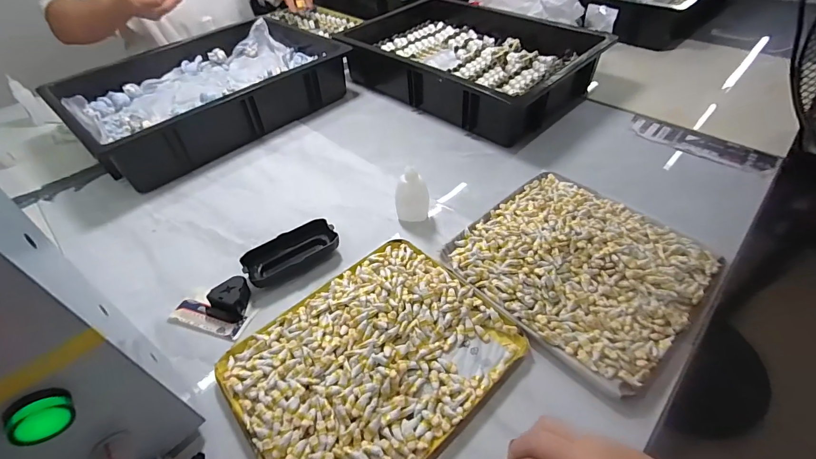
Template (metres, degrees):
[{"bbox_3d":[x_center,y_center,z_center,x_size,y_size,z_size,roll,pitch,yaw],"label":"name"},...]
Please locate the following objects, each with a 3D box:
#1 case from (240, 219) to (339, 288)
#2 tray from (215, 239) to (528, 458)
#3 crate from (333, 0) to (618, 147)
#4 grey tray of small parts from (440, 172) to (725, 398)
[{"bbox_3d":[-0.143,0.026,0.464,0.111,0.024,0.042,-25,50,-20],"label":"case"},{"bbox_3d":[-0.034,0.116,0.361,0.242,0.021,0.197,-37,53,-25],"label":"tray"},{"bbox_3d":[0.113,-0.344,0.751,0.454,0.094,0.319,33,56,30],"label":"crate"},{"bbox_3d":[0.193,0.031,0.430,0.226,0.027,0.235,-34,53,-26],"label":"grey tray of small parts"}]

